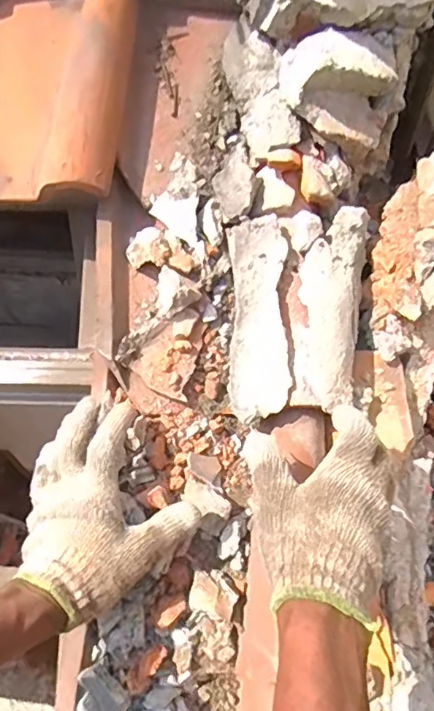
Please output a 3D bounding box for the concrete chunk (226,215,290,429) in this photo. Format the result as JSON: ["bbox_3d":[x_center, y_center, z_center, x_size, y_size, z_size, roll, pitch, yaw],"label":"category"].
[{"bbox_3d":[0.038,-0.034,0.511,0.052,0.037,0.191,0,79,-1],"label":"concrete chunk"}]

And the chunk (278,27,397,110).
[{"bbox_3d":[0.112,-0.270,0.501,0.103,0.046,0.059,0,60,-1],"label":"chunk"}]

